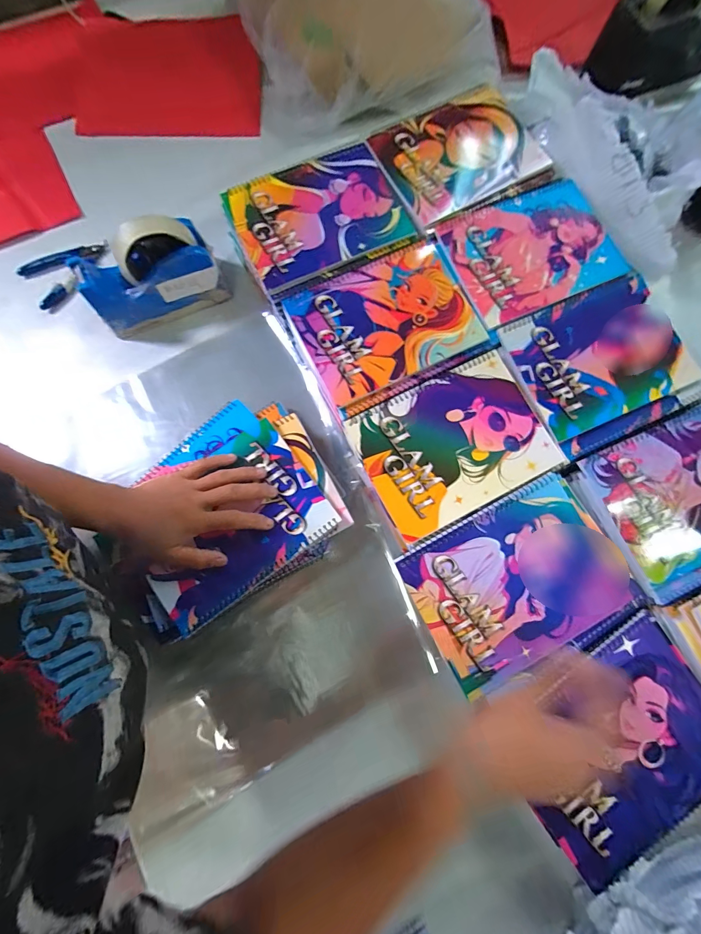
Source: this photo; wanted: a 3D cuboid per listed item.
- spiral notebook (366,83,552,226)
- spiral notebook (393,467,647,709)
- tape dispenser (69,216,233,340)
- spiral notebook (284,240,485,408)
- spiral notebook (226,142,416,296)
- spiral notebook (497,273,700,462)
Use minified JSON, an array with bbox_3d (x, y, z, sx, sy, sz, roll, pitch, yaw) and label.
[{"bbox_3d":[0.148,-0.407,0.465,0.205,0.006,0.144,-27,81,-6],"label":"spiral notebook"},{"bbox_3d":[0.171,0.113,0.365,0.207,0.007,0.148,-27,81,-6],"label":"spiral notebook"},{"bbox_3d":[-0.246,-0.234,0.438,0.156,0.110,0.061,-24,81,-4],"label":"tape dispenser"},{"bbox_3d":[0.040,-0.169,0.418,0.192,0.007,0.148,-26,81,-6],"label":"spiral notebook"},{"bbox_3d":[-0.036,-0.307,0.440,0.195,0.008,0.144,-26,80,-6],"label":"spiral notebook"},{"bbox_3d":[0.291,-0.121,0.417,0.190,0.011,0.168,-25,80,-6],"label":"spiral notebook"}]

